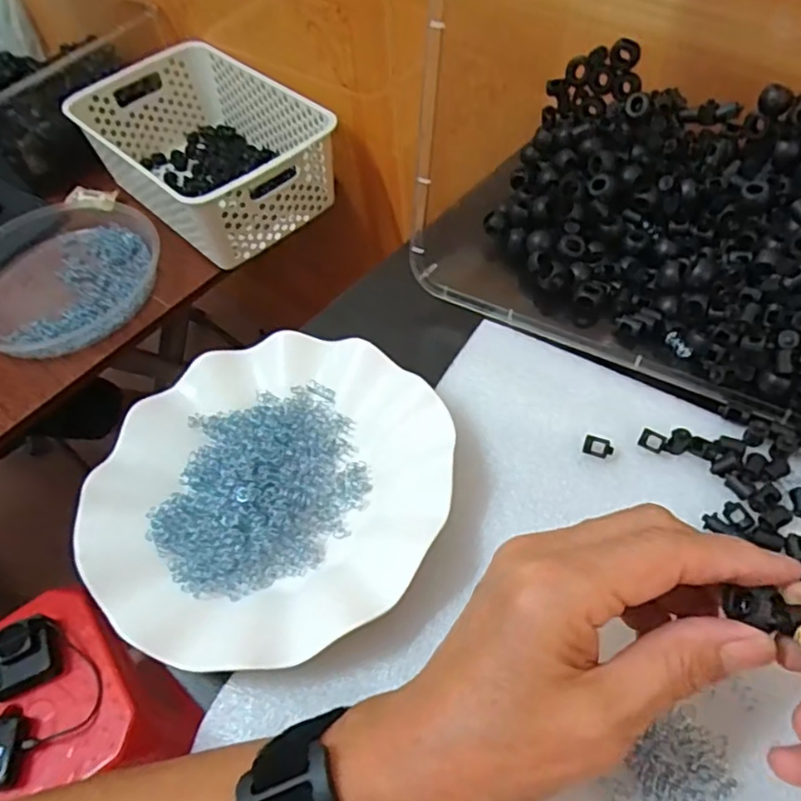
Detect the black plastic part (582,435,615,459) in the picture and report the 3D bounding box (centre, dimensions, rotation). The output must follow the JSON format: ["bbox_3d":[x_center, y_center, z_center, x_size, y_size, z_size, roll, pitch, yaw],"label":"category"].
[{"bbox_3d":[0.102,0.024,0.333,0.014,0.007,0.008,14,57,14],"label":"black plastic part"}]

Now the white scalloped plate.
[{"bbox_3d":[-0.069,0.039,0.326,0.173,0.023,0.176,-2,54,3],"label":"white scalloped plate"}]

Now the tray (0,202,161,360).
[{"bbox_3d":[-0.392,-0.150,0.749,0.220,0.030,0.233,-3,55,4],"label":"tray"}]

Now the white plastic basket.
[{"bbox_3d":[-0.248,-0.314,0.795,0.205,0.103,0.330,-40,60,-20],"label":"white plastic basket"}]

